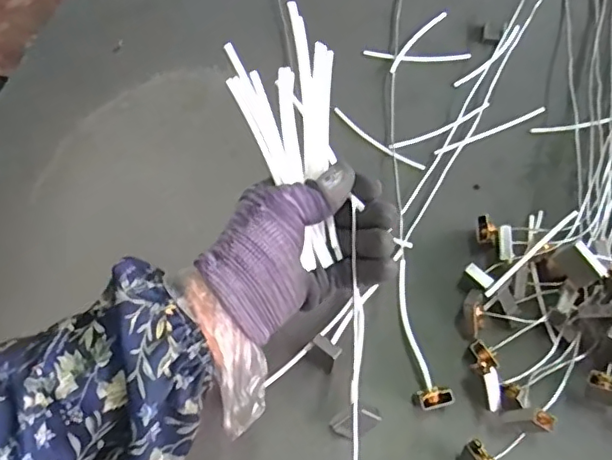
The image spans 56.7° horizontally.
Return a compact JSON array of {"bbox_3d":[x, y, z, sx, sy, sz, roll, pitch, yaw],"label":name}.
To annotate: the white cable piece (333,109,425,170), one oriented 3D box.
[{"bbox_3d":[0.080,-0.102,0.649,0.133,0.007,0.013,40,70,22],"label":"white cable piece"}]

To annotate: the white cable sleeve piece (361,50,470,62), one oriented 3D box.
[{"bbox_3d":[0.138,-0.216,0.703,0.130,0.005,0.016,2,61,4],"label":"white cable sleeve piece"}]

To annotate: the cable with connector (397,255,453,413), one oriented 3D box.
[{"bbox_3d":[0.097,0.093,0.513,0.026,0.030,0.135,-12,61,-4],"label":"cable with connector"}]

